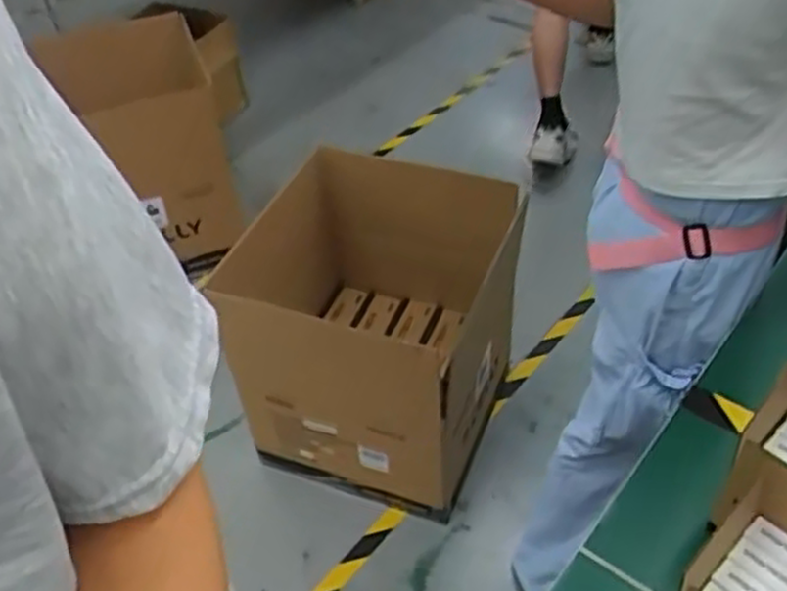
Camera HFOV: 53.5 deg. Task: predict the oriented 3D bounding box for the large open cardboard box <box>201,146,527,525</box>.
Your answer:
[{"bbox_3d":[-0.006,0.062,1.653,0.473,0.546,0.537,12,47,17],"label":"large open cardboard box"}]

